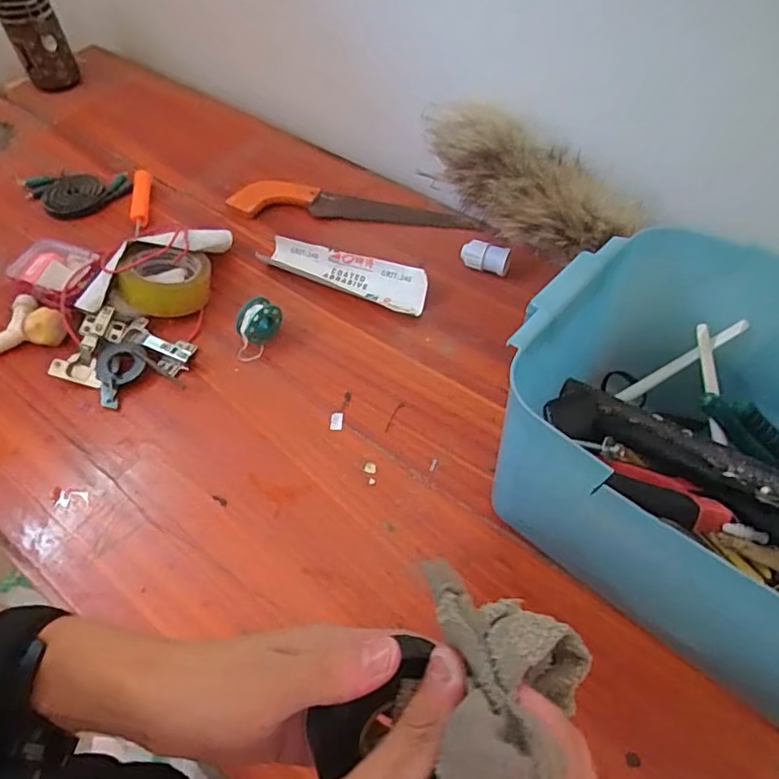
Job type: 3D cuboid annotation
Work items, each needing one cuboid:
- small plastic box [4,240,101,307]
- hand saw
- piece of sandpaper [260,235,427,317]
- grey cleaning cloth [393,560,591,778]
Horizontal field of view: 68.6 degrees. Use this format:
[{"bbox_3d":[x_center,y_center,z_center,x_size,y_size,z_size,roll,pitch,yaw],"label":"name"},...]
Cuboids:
[{"bbox_3d":[-0.441,-0.151,0.760,0.109,0.038,0.088,25,58,17],"label":"small plastic box"},{"bbox_3d":[-0.052,-0.280,0.868,0.367,0.026,0.063,5,54,3],"label":"hand saw"},{"bbox_3d":[-0.059,-0.159,0.774,0.236,0.030,0.061,20,56,14],"label":"piece of sandpaper"},{"bbox_3d":[0.037,0.118,0.224,0.075,0.048,0.081,20,56,14],"label":"grey cleaning cloth"}]

